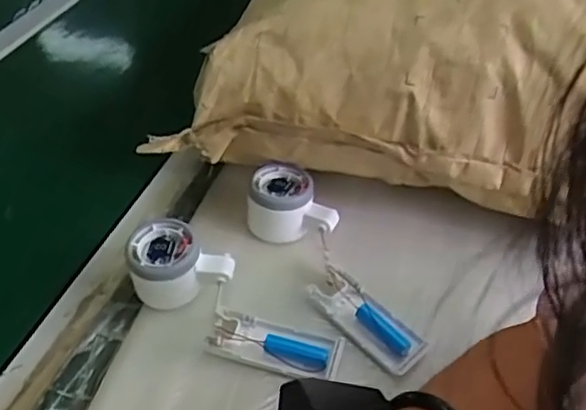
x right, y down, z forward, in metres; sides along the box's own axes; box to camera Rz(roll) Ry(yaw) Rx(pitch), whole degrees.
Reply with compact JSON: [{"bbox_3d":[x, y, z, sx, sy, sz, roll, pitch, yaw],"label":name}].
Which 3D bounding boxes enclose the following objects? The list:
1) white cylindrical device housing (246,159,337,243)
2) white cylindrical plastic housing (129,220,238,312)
[{"bbox_3d":[0.000,-0.003,0.599,0.078,0.048,0.052,3,42,2],"label":"white cylindrical device housing"},{"bbox_3d":[-0.096,0.044,0.545,0.082,0.057,0.072,-13,44,-14],"label":"white cylindrical plastic housing"}]

